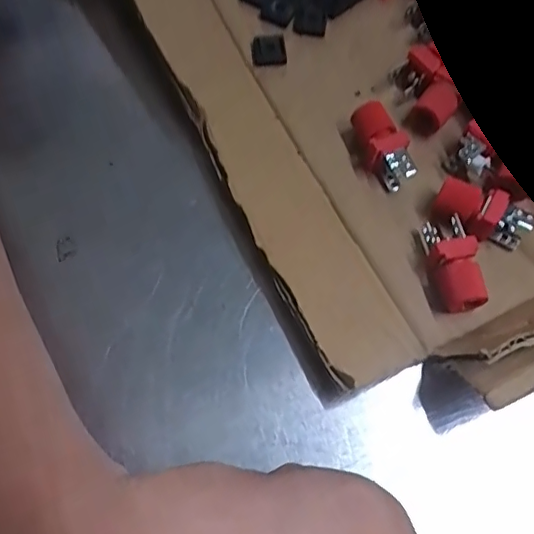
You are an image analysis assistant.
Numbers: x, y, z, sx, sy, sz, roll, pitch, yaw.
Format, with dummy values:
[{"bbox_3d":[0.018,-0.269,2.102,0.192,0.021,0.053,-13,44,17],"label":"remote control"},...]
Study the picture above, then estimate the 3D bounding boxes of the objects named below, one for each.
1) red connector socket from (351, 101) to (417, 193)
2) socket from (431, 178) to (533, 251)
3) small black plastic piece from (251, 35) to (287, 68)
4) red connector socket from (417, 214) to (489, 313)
[{"bbox_3d":[0.044,-0.046,0.209,0.015,0.017,0.030,-14,65,-7],"label":"red connector socket"},{"bbox_3d":[0.076,-0.018,0.199,0.034,0.014,0.021,30,68,13],"label":"socket"},{"bbox_3d":[0.001,-0.092,0.235,0.015,0.005,0.015,-6,64,-4],"label":"small black plastic piece"},{"bbox_3d":[0.063,-0.002,0.192,0.015,0.014,0.035,-5,64,-3],"label":"red connector socket"}]

